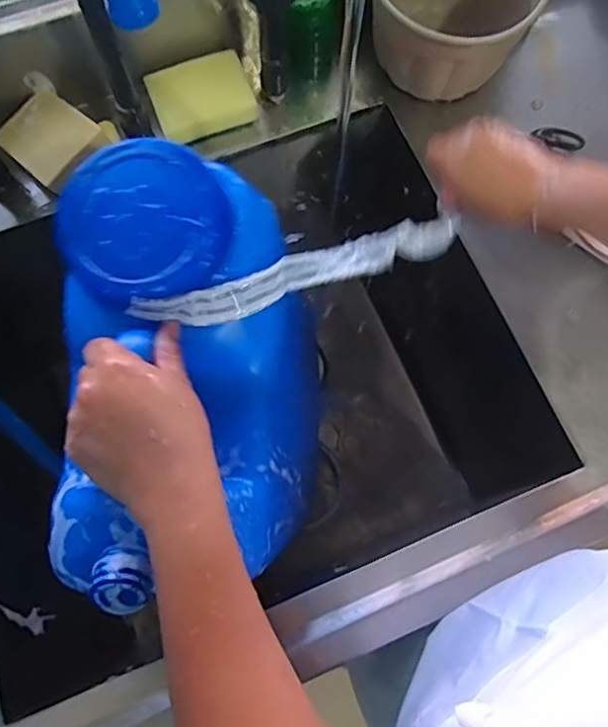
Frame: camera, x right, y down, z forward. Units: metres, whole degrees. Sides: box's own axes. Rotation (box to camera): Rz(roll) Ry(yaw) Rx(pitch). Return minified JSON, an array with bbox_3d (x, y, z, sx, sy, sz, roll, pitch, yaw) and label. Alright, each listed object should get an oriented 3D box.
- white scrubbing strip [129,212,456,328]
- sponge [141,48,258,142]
[{"bbox_3d":[0.014,-0.071,0.432,0.279,0.031,0.035,-20,72,-22],"label":"white scrubbing strip"},{"bbox_3d":[-0.104,-0.274,0.578,0.099,0.029,0.071,-21,73,-8],"label":"sponge"}]

